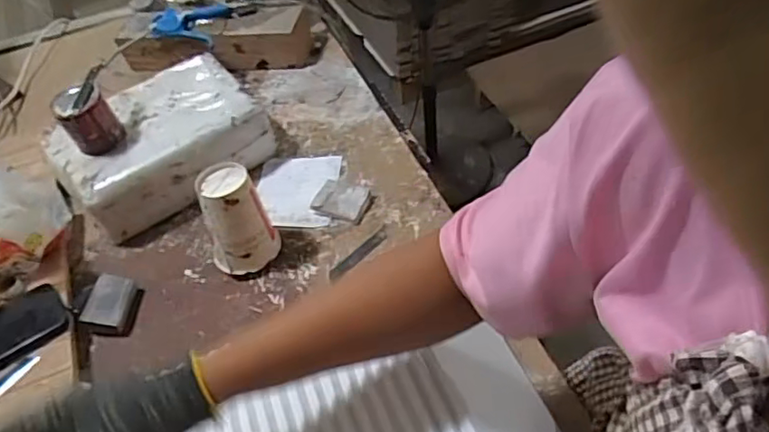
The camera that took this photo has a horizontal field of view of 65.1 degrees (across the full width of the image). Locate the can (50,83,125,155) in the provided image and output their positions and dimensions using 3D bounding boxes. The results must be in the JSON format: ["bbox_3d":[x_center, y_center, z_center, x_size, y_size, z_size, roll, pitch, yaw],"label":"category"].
[{"bbox_3d":[-0.394,-0.128,0.801,0.065,0.077,0.063,-33,54,-21],"label":"can"}]

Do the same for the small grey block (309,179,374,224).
[{"bbox_3d":[-0.057,-0.023,0.814,0.072,0.014,0.056,18,53,20],"label":"small grey block"}]

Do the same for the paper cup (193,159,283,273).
[{"bbox_3d":[-0.182,0.004,0.747,0.078,0.123,0.080,-3,49,3],"label":"paper cup"}]

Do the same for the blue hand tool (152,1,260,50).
[{"bbox_3d":[-0.315,-0.330,1.027,0.169,0.025,0.094,8,50,13],"label":"blue hand tool"}]

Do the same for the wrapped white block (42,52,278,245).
[{"bbox_3d":[-0.326,-0.109,0.874,0.267,0.091,0.195,-33,54,-21],"label":"wrapped white block"}]

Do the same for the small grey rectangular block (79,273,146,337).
[{"bbox_3d":[-0.346,0.112,0.761,0.059,0.031,0.072,-3,49,3],"label":"small grey rectangular block"}]

